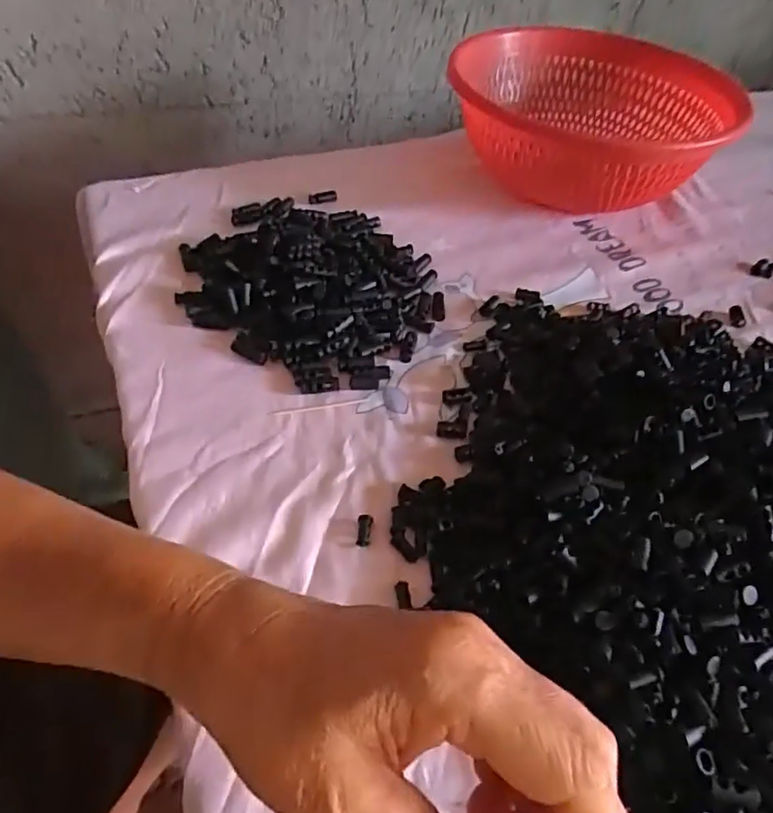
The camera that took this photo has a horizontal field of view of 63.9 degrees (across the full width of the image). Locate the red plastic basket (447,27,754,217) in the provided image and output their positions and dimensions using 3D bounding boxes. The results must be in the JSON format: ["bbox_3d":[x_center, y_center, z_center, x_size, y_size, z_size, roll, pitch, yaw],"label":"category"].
[{"bbox_3d":[0.179,-0.259,0.576,0.221,0.099,0.235,2,48,-4],"label":"red plastic basket"}]

